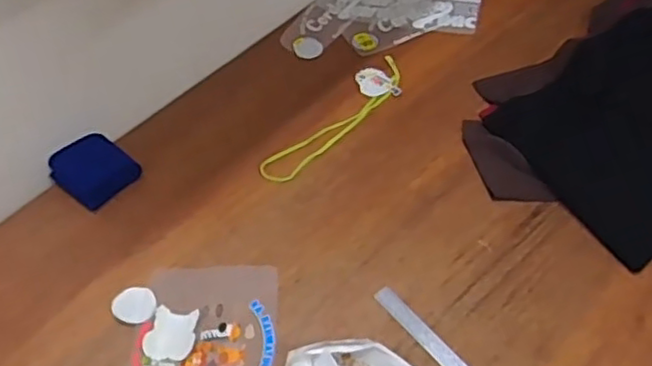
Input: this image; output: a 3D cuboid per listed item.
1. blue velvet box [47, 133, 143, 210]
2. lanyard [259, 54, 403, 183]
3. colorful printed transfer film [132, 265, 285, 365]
[{"bbox_3d":[-0.385,-0.026,1.084,0.107,0.059,0.115,32,61,27],"label":"blue velvet box"},{"bbox_3d":[0.027,-0.116,1.149,0.088,0.019,0.359,31,61,26],"label":"lanyard"},{"bbox_3d":[-0.162,0.217,0.892,0.195,0.008,0.239,1,51,3],"label":"colorful printed transfer film"}]

